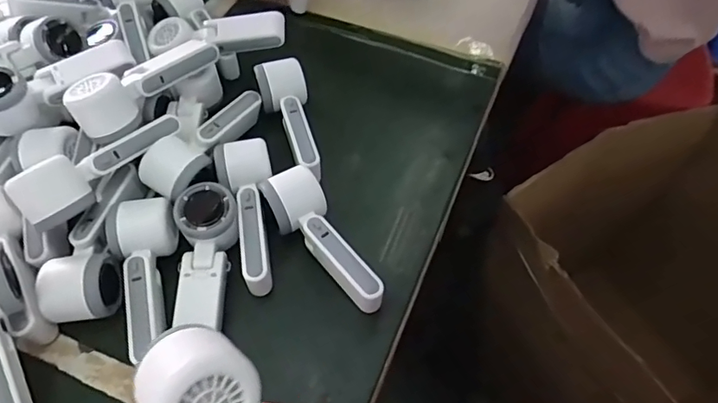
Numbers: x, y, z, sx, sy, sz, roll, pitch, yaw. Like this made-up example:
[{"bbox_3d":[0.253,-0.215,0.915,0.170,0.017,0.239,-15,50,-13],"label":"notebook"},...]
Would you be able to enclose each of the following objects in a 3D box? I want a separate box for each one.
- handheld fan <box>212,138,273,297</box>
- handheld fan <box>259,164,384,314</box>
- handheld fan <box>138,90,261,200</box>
[{"bbox_3d":[-0.106,0.012,0.503,0.054,0.050,0.154,-13,57,-8],"label":"handheld fan"},{"bbox_3d":[-0.036,0.042,0.487,0.052,0.059,0.156,-27,60,-17],"label":"handheld fan"},{"bbox_3d":[-0.157,-0.065,0.545,0.051,0.057,0.164,29,61,19],"label":"handheld fan"}]

